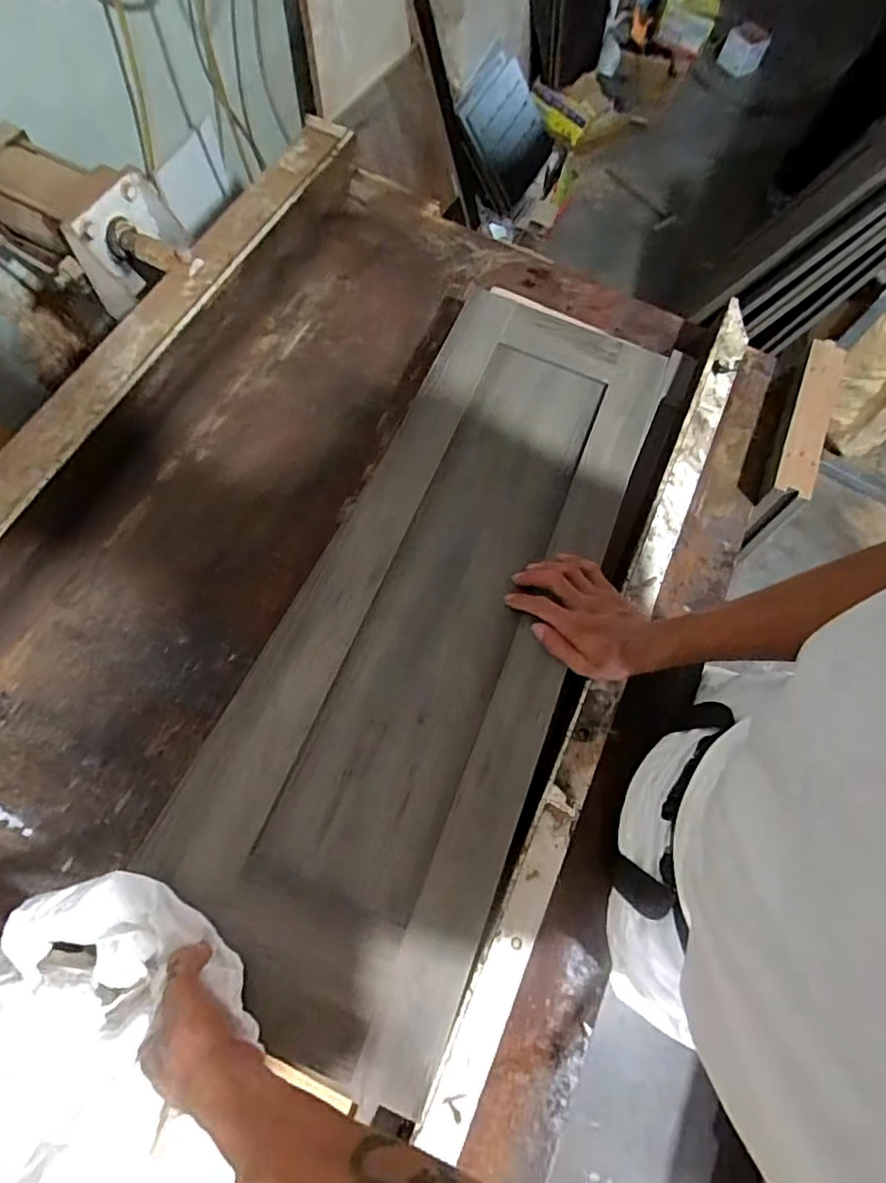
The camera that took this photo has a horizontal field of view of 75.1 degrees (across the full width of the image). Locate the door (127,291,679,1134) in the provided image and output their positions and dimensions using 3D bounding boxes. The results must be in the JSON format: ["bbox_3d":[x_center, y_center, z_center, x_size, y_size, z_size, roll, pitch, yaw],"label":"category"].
[{"bbox_3d":[0.010,-0.006,0.629,0.292,0.032,0.841,24,68,4],"label":"door"}]

